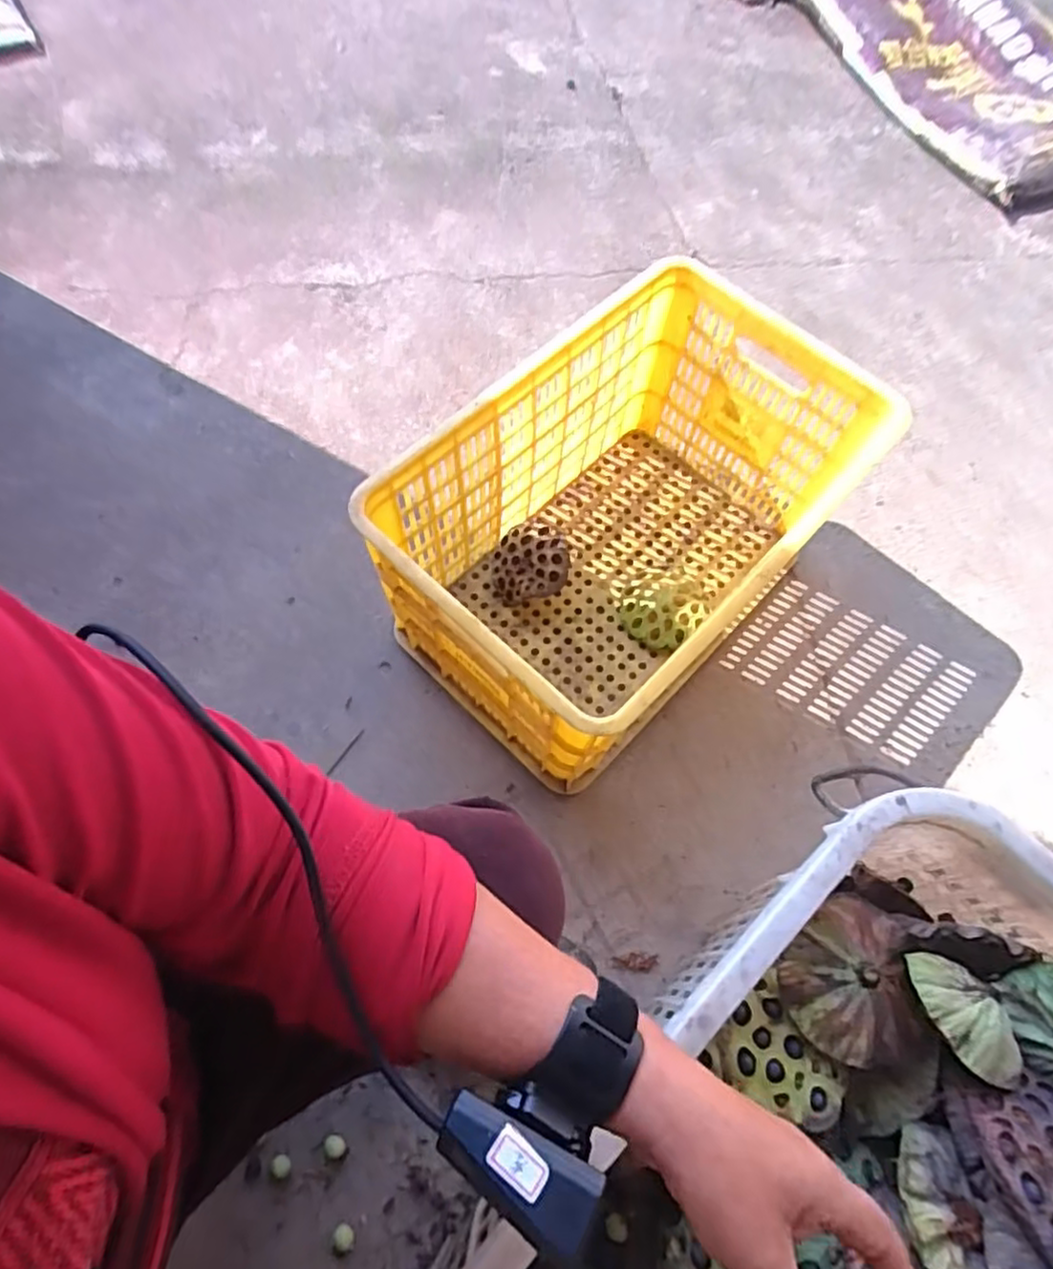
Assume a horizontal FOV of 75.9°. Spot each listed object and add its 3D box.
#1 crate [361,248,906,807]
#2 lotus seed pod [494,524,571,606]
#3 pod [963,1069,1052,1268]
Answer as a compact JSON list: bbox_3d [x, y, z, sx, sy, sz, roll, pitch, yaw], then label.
[{"bbox_3d":[0.128,-0.126,0.863,0.360,0.337,0.553,41,71,14],"label":"crate"},{"bbox_3d":[0.010,-0.098,0.965,0.100,0.081,0.105,11,67,2],"label":"lotus seed pod"},{"bbox_3d":[0.347,0.363,0.460,0.099,0.045,0.099,9,40,-8],"label":"pod"}]

